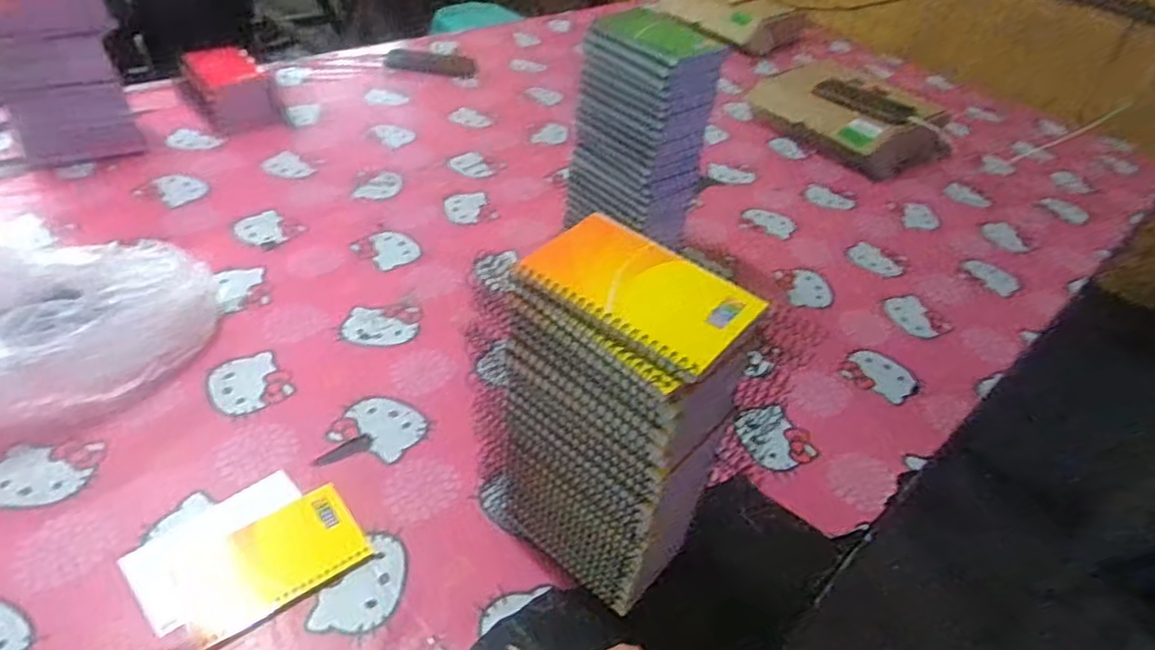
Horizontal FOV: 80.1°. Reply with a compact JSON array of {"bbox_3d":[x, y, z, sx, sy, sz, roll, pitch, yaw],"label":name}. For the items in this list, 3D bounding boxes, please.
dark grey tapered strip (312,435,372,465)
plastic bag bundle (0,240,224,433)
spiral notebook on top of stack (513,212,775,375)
[{"bbox_3d":[-0.210,0.111,0.616,0.052,0.004,0.016,-19,47,-27],"label":"dark grey tapered strip"},{"bbox_3d":[-0.508,0.005,0.623,0.306,0.105,0.172,-12,44,-21],"label":"plastic bag bundle"},{"bbox_3d":[0.039,-0.024,0.404,0.129,0.011,0.086,33,46,26],"label":"spiral notebook on top of stack"}]

